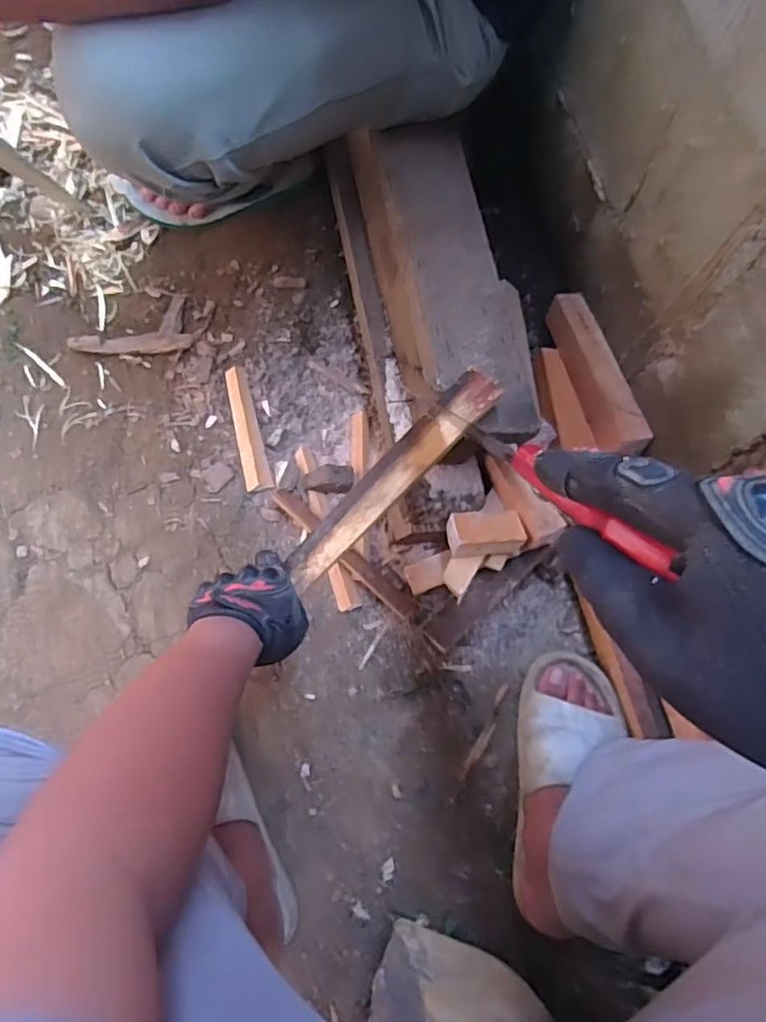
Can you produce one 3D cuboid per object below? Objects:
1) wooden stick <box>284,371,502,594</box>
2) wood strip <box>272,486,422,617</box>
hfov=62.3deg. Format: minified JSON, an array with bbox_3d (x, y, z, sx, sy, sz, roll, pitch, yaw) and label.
[{"bbox_3d":[0.006,-0.034,0.620,0.263,0.014,0.042,-45,79,3],"label":"wooden stick"},{"bbox_3d":[-0.048,0.052,0.795,0.225,0.027,0.029,40,77,10],"label":"wood strip"}]

